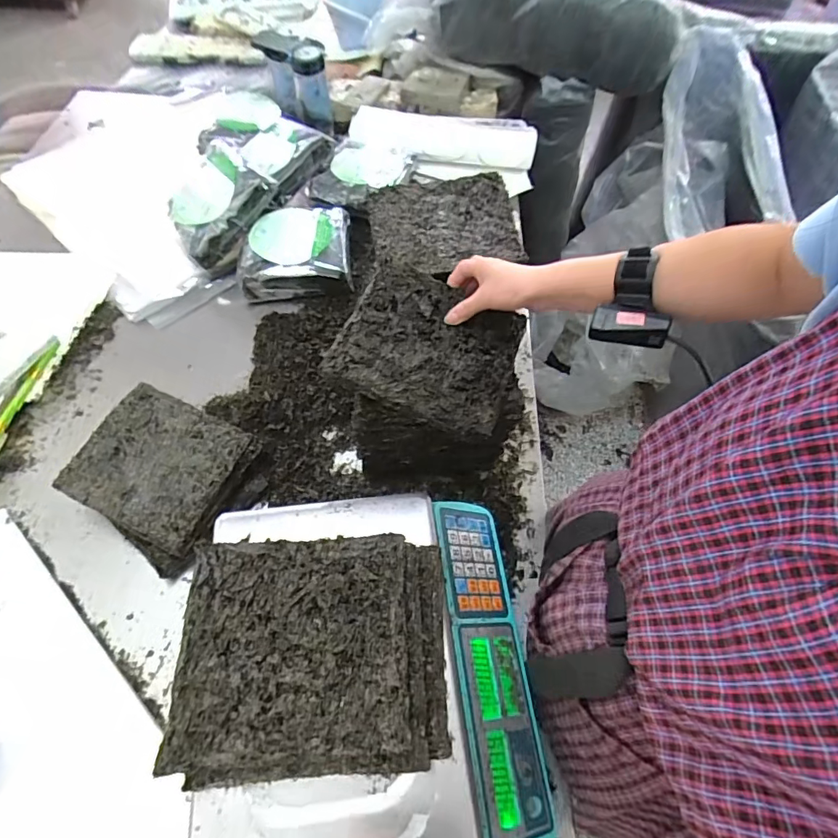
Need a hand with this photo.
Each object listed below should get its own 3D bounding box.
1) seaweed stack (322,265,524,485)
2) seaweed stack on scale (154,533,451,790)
[{"bbox_3d":[0.019,-0.028,0.636,0.207,0.257,0.174,16,59,8],"label":"seaweed stack"},{"bbox_3d":[-0.091,0.204,0.425,0.225,0.035,0.187,-2,59,-3],"label":"seaweed stack on scale"}]

